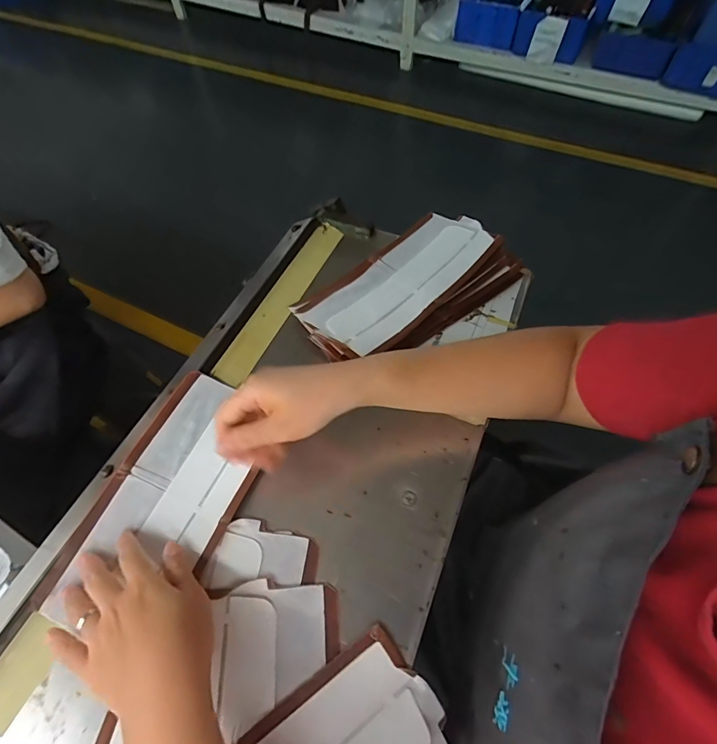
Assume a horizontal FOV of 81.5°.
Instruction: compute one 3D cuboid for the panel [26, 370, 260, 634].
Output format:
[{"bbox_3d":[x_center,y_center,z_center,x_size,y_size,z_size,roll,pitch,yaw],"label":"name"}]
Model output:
[{"bbox_3d":[-0.162,0.107,0.366,0.116,0.011,0.221,19,60,12],"label":"panel"}]

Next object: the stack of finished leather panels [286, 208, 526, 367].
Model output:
[{"bbox_3d":[0.051,-0.102,0.470,0.246,0.038,0.139,-32,63,-18],"label":"stack of finished leather panels"}]

